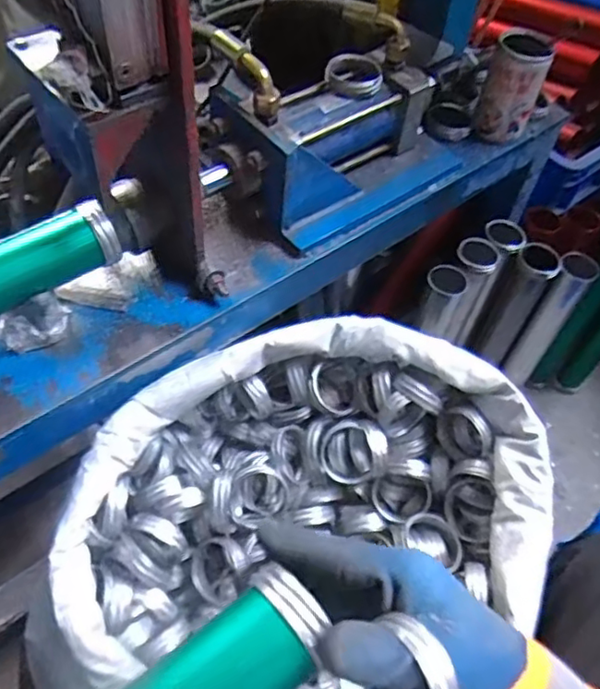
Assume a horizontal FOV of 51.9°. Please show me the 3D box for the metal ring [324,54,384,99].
[{"bbox_3d":[0.059,-0.295,0.676,0.063,0.023,0.063,7,55,0],"label":"metal ring"}]

